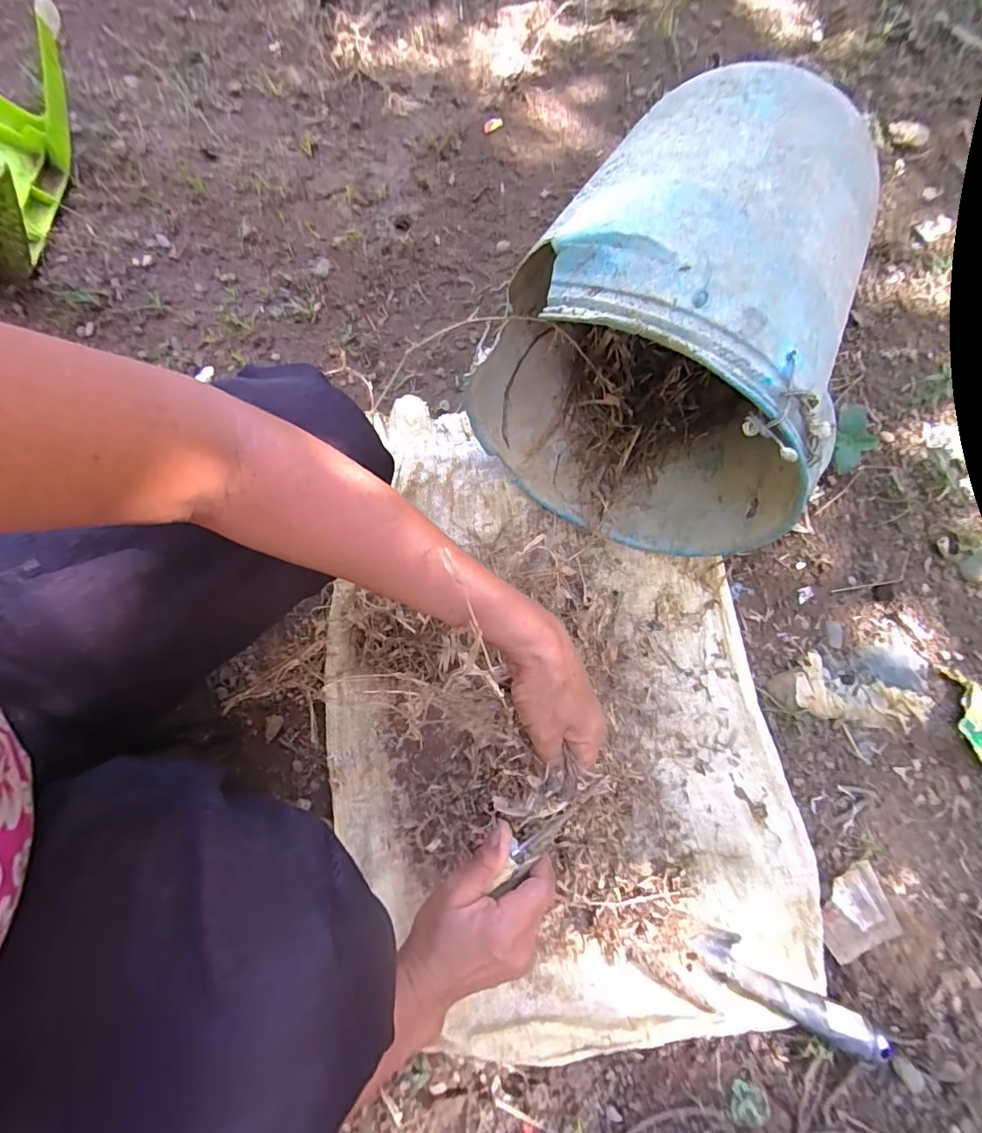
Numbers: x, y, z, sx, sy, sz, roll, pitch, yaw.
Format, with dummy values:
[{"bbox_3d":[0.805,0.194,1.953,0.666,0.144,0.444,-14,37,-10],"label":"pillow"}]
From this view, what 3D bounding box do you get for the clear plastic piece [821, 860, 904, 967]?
[{"bbox_3d":[0.351,0.337,0.473,0.070,0.008,0.072,-27,80,1],"label":"clear plastic piece"}]

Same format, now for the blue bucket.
[{"bbox_3d":[0.177,-0.219,0.456,0.286,0.287,0.319,26,80,6],"label":"blue bucket"}]

